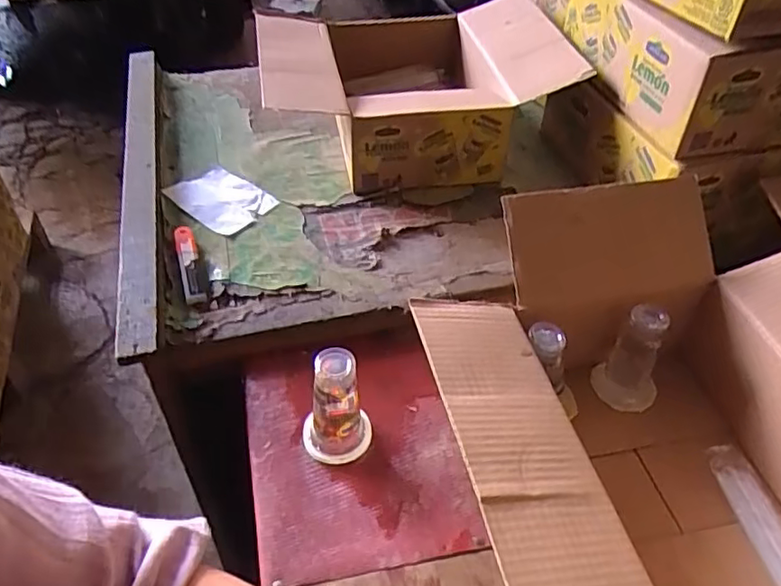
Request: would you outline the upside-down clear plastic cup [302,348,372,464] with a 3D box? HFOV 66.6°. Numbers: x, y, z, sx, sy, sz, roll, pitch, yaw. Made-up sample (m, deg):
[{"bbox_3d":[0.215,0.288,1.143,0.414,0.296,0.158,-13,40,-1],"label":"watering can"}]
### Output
[{"bbox_3d":[-0.055,0.114,0.598,0.069,0.123,0.058,0,47,-3],"label":"upside-down clear plastic cup"}]

